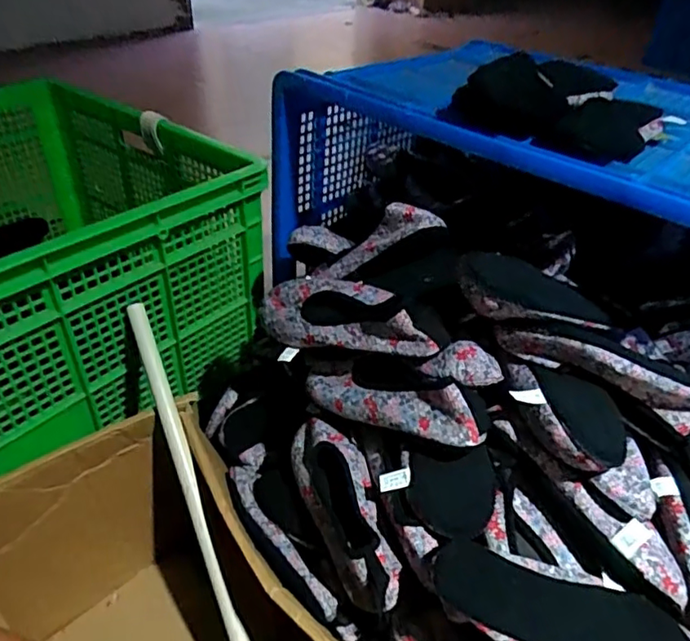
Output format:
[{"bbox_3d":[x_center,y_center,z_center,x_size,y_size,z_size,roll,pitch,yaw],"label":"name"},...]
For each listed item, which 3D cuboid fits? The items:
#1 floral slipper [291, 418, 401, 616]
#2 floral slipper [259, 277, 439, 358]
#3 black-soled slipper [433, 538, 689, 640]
[{"bbox_3d":[-0.003,0.202,0.650,0.081,0.062,0.246,-9,39,-15],"label":"floral slipper"},{"bbox_3d":[-0.005,-0.005,0.696,0.243,0.068,0.091,14,36,37],"label":"floral slipper"},{"bbox_3d":[0.202,0.290,0.547,0.256,0.060,0.100,22,56,5],"label":"black-soled slipper"}]

